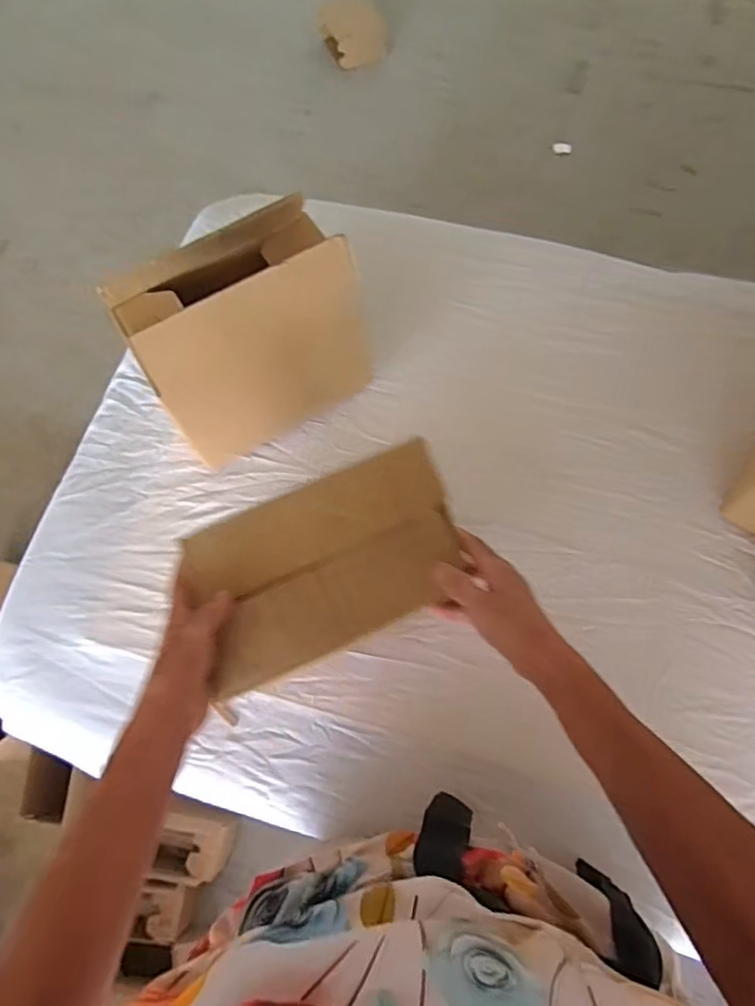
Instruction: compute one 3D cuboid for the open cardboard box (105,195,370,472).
[{"bbox_3d":[-0.137,-0.181,0.663,0.229,0.225,0.145,-28,71,-10],"label":"open cardboard box"}]

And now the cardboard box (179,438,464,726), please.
[{"bbox_3d":[-0.042,0.051,0.495,0.218,0.042,0.131,-21,70,-8],"label":"cardboard box"}]

